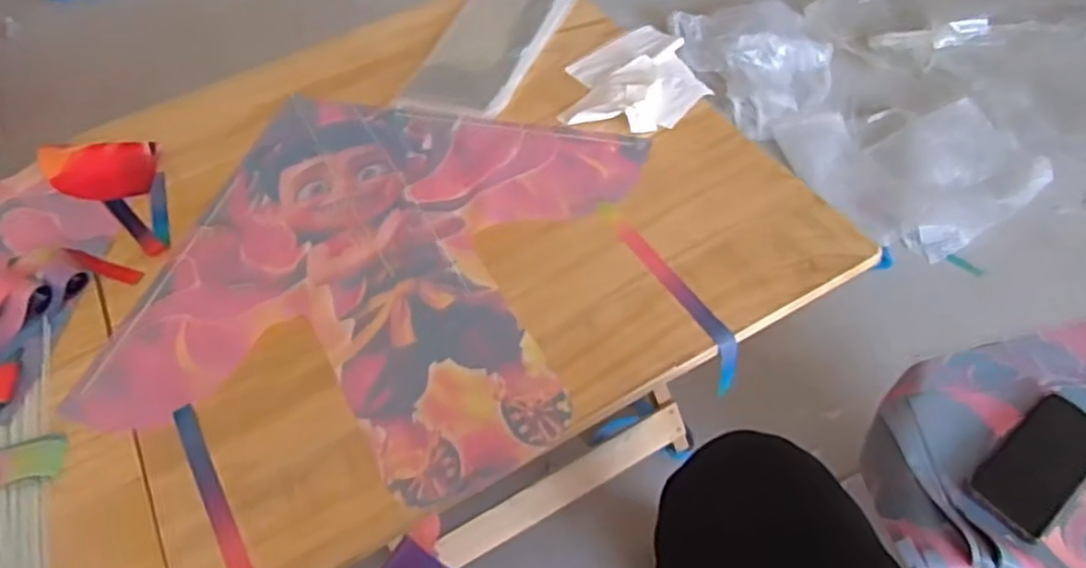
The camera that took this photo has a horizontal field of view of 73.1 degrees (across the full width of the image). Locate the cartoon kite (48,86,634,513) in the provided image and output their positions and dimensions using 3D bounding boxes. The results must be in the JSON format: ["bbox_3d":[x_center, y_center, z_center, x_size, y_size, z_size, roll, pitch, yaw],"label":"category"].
[{"bbox_3d":[-0.191,-0.028,0.862,0.513,0.016,0.513,10,56,12],"label":"cartoon kite"}]

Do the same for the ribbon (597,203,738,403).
[{"bbox_3d":[0.141,0.007,0.845,0.022,0.071,0.262,-27,55,-14],"label":"ribbon"}]

